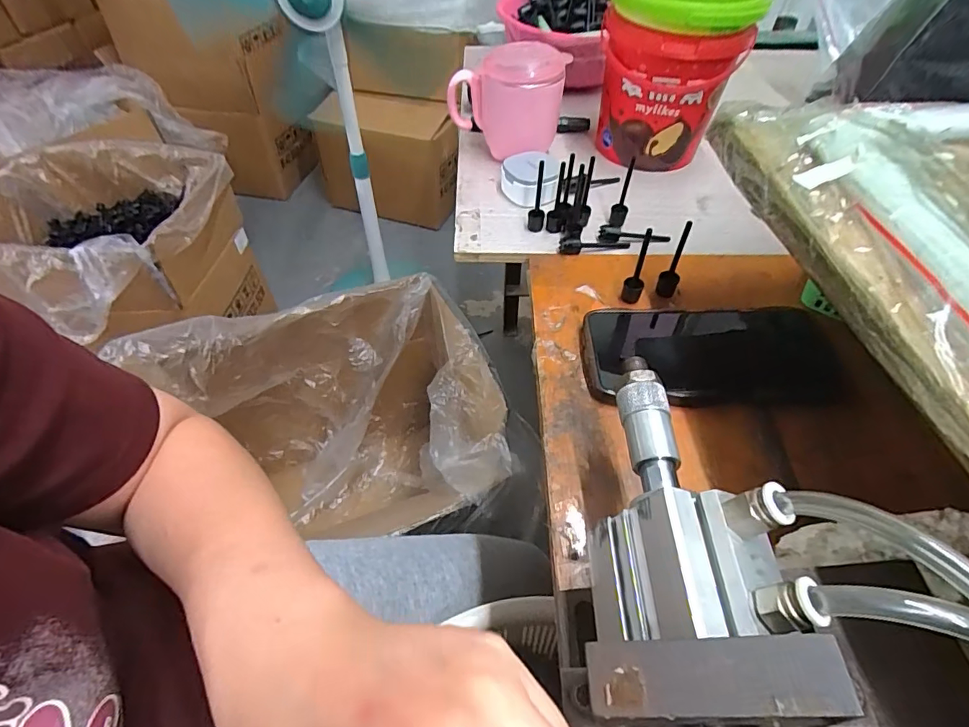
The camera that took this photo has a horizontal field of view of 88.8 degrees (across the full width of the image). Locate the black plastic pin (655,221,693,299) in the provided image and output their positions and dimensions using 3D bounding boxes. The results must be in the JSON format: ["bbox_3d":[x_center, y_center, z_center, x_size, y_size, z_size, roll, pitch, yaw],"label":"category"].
[{"bbox_3d":[0.141,-0.072,0.366,0.014,0.069,0.011,24,54,17],"label":"black plastic pin"}]

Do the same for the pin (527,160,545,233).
[{"bbox_3d":[0.047,-0.144,0.429,0.014,0.069,0.016,8,51,5],"label":"pin"}]

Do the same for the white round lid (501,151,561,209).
[{"bbox_3d":[0.045,-0.180,0.481,0.056,0.030,0.063,4,51,2],"label":"white round lid"}]

